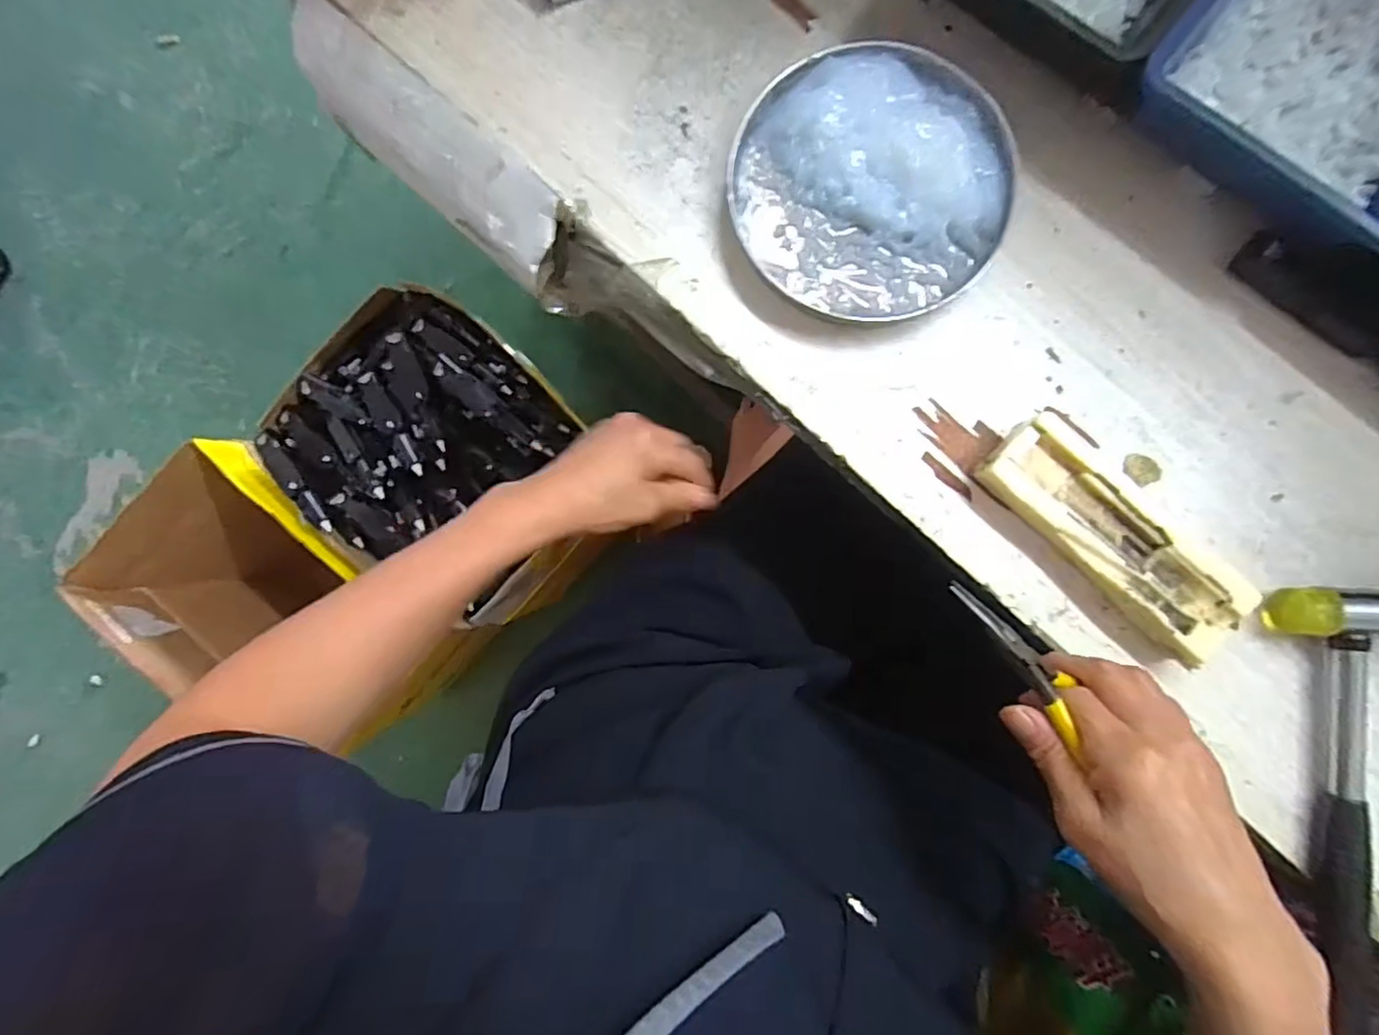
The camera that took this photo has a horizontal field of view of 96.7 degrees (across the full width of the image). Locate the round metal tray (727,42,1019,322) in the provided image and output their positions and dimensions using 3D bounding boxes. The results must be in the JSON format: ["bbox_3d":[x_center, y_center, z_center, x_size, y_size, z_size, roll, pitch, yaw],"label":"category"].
[{"bbox_3d":[0.095,-0.177,0.323,0.142,0.028,0.130,0,88,1],"label":"round metal tray"}]

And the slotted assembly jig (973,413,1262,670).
[{"bbox_3d":[0.213,0.010,0.312,0.139,0.024,0.046,43,90,2],"label":"slotted assembly jig"}]

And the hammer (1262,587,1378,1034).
[{"bbox_3d":[0.334,0.147,0.299,0.059,0.023,0.227,-5,88,1],"label":"hammer"}]

